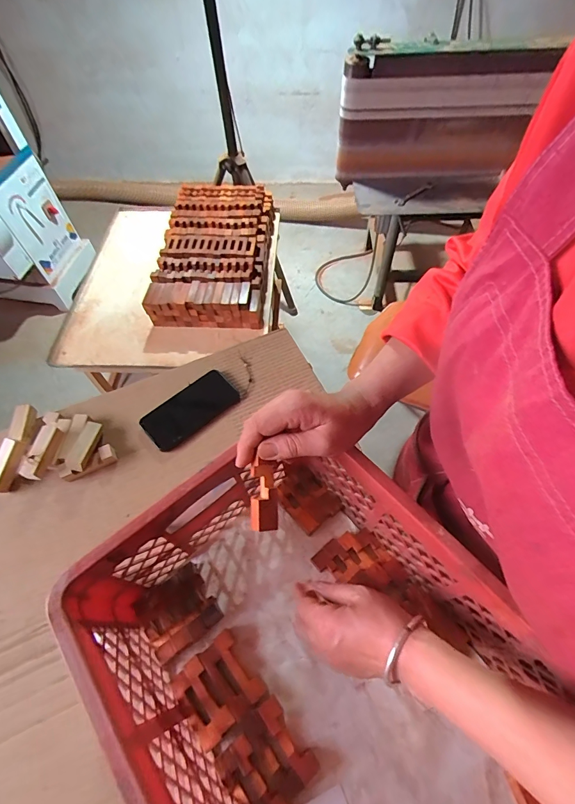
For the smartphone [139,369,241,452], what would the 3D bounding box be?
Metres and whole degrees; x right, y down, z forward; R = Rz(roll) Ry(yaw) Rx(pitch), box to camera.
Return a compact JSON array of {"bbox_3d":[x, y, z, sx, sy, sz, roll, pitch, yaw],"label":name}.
[{"bbox_3d":[-0.164,0.009,0.644,0.160,0.008,0.081,-36,62,-18],"label":"smartphone"}]

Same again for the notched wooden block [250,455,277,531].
[{"bbox_3d":[-0.023,0.089,0.365,0.025,0.020,0.065,-2,73,3],"label":"notched wooden block"}]

